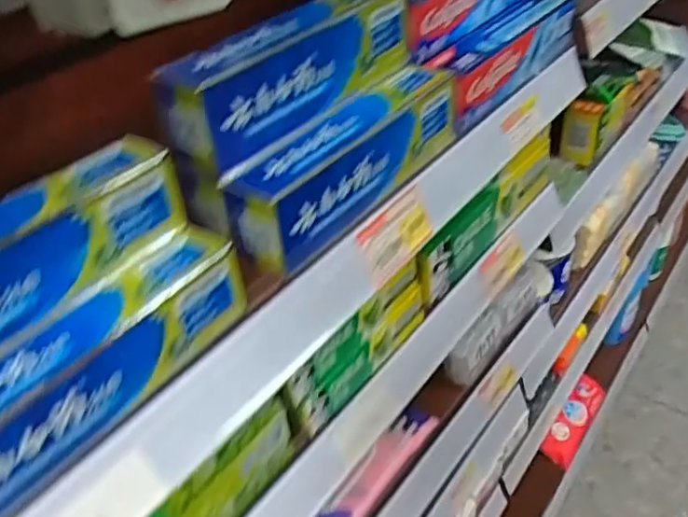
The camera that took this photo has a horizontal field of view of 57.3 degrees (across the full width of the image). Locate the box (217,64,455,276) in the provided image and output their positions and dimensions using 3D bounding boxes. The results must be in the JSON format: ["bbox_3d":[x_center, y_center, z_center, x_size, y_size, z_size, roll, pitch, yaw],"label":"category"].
[{"bbox_3d":[0.006,-0.067,0.408,0.041,0.053,0.193,23,47,30],"label":"box"}]

